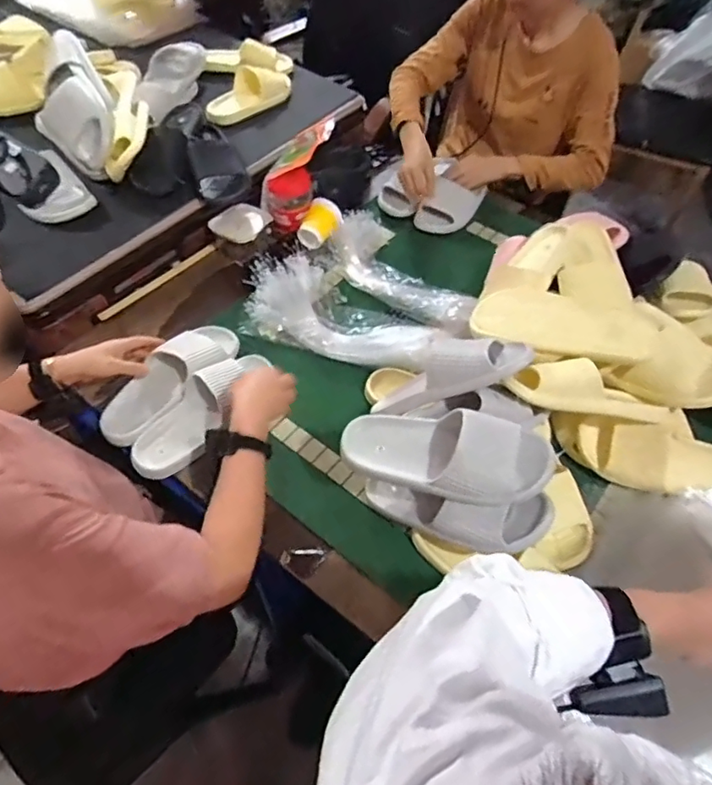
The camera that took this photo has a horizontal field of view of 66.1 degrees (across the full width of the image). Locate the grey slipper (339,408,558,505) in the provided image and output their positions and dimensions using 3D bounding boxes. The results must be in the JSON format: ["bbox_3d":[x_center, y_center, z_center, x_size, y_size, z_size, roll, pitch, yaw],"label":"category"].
[{"bbox_3d":[0.118,0.082,0.722,0.270,0.080,0.106,8,73,12],"label":"grey slipper"}]

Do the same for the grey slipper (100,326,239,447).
[{"bbox_3d":[-0.314,-0.021,0.928,0.089,0.075,0.260,40,77,22],"label":"grey slipper"}]

